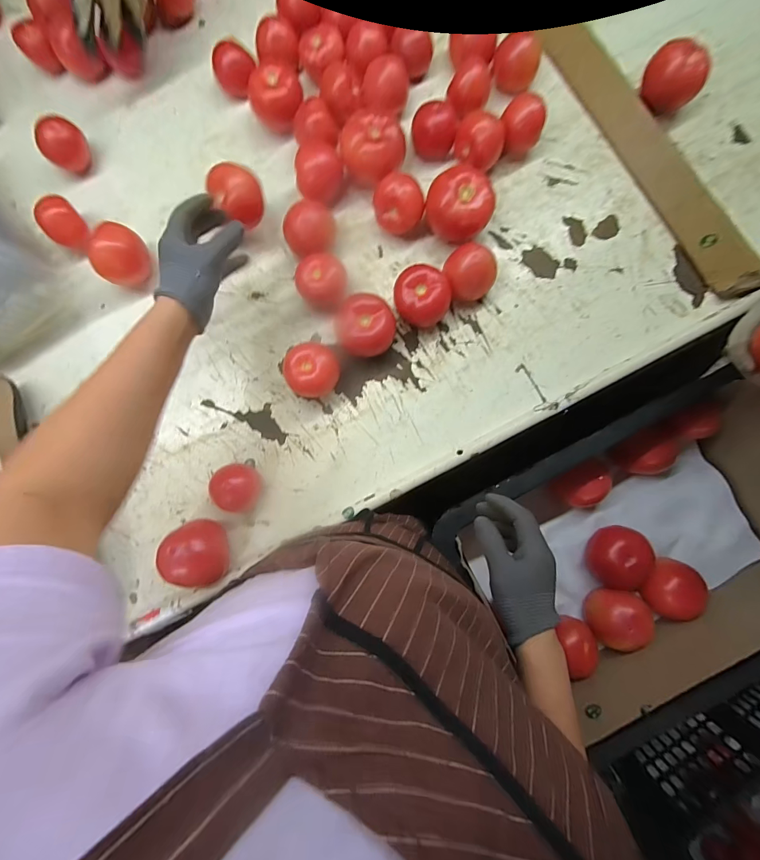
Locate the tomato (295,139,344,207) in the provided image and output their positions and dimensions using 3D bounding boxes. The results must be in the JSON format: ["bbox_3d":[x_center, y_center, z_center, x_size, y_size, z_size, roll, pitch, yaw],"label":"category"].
[{"bbox_3d":[-0.081,-0.348,0.523,0.061,0.053,0.065,-10,84,1],"label":"tomato"}]

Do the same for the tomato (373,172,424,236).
[{"bbox_3d":[0.025,-0.297,0.515,0.064,0.061,0.062,5,85,3],"label":"tomato"}]

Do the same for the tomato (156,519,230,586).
[{"bbox_3d":[-0.228,0.152,0.480,0.066,0.066,0.076,0,84,2],"label":"tomato"}]

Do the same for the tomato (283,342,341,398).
[{"bbox_3d":[-0.088,-0.076,0.497,0.067,0.058,0.065,0,84,2],"label":"tomato"}]

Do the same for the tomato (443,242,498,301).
[{"bbox_3d":[0.118,-0.206,0.506,0.067,0.058,0.061,0,84,2],"label":"tomato"}]

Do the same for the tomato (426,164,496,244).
[{"bbox_3d":[0.112,-0.302,0.513,0.093,0.063,0.084,-38,84,-2],"label":"tomato"}]

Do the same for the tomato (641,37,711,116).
[{"bbox_3d":[0.405,-0.486,0.531,0.075,0.063,0.075,0,84,2],"label":"tomato"}]

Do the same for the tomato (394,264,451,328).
[{"bbox_3d":[0.054,-0.174,0.510,0.070,0.059,0.069,0,84,2],"label":"tomato"}]

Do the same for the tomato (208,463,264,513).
[{"bbox_3d":[-0.189,0.074,0.496,0.060,0.047,0.059,0,84,2],"label":"tomato"}]

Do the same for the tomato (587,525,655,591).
[{"bbox_3d":[0.356,0.189,0.568,0.083,0.058,0.090,0,84,2],"label":"tomato"}]

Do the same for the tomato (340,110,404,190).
[{"bbox_3d":[-0.013,-0.379,0.518,0.080,0.059,0.078,0,84,2],"label":"tomato"}]

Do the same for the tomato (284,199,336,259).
[{"bbox_3d":[-0.090,-0.267,0.517,0.075,0.051,0.060,-14,84,1],"label":"tomato"}]

